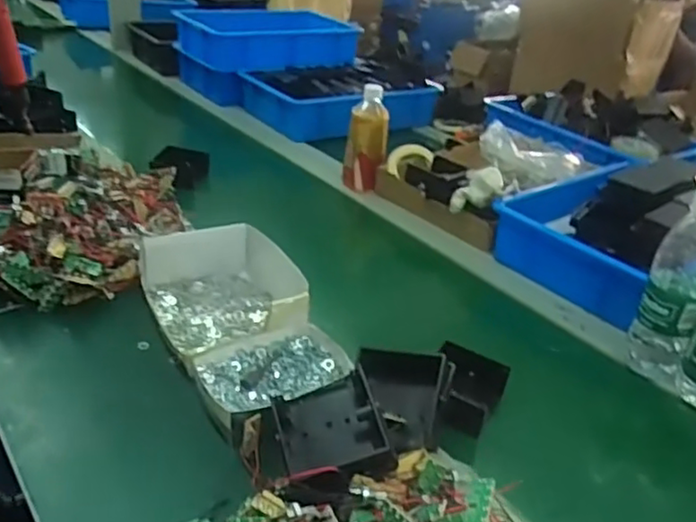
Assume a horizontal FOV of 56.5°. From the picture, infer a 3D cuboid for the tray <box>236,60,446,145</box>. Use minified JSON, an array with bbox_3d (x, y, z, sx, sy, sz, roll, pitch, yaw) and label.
[{"bbox_3d":[-0.002,-0.387,1.539,0.430,0.093,0.289,-19,38,-37],"label":"tray"}]

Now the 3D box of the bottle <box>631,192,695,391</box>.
[{"bbox_3d":[0.377,0.033,0.743,0.067,0.224,0.056,22,33,25],"label":"bottle"}]

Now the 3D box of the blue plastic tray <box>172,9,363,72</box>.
[{"bbox_3d":[-0.202,-0.564,1.664,0.389,0.109,0.294,-20,38,-38],"label":"blue plastic tray"}]

